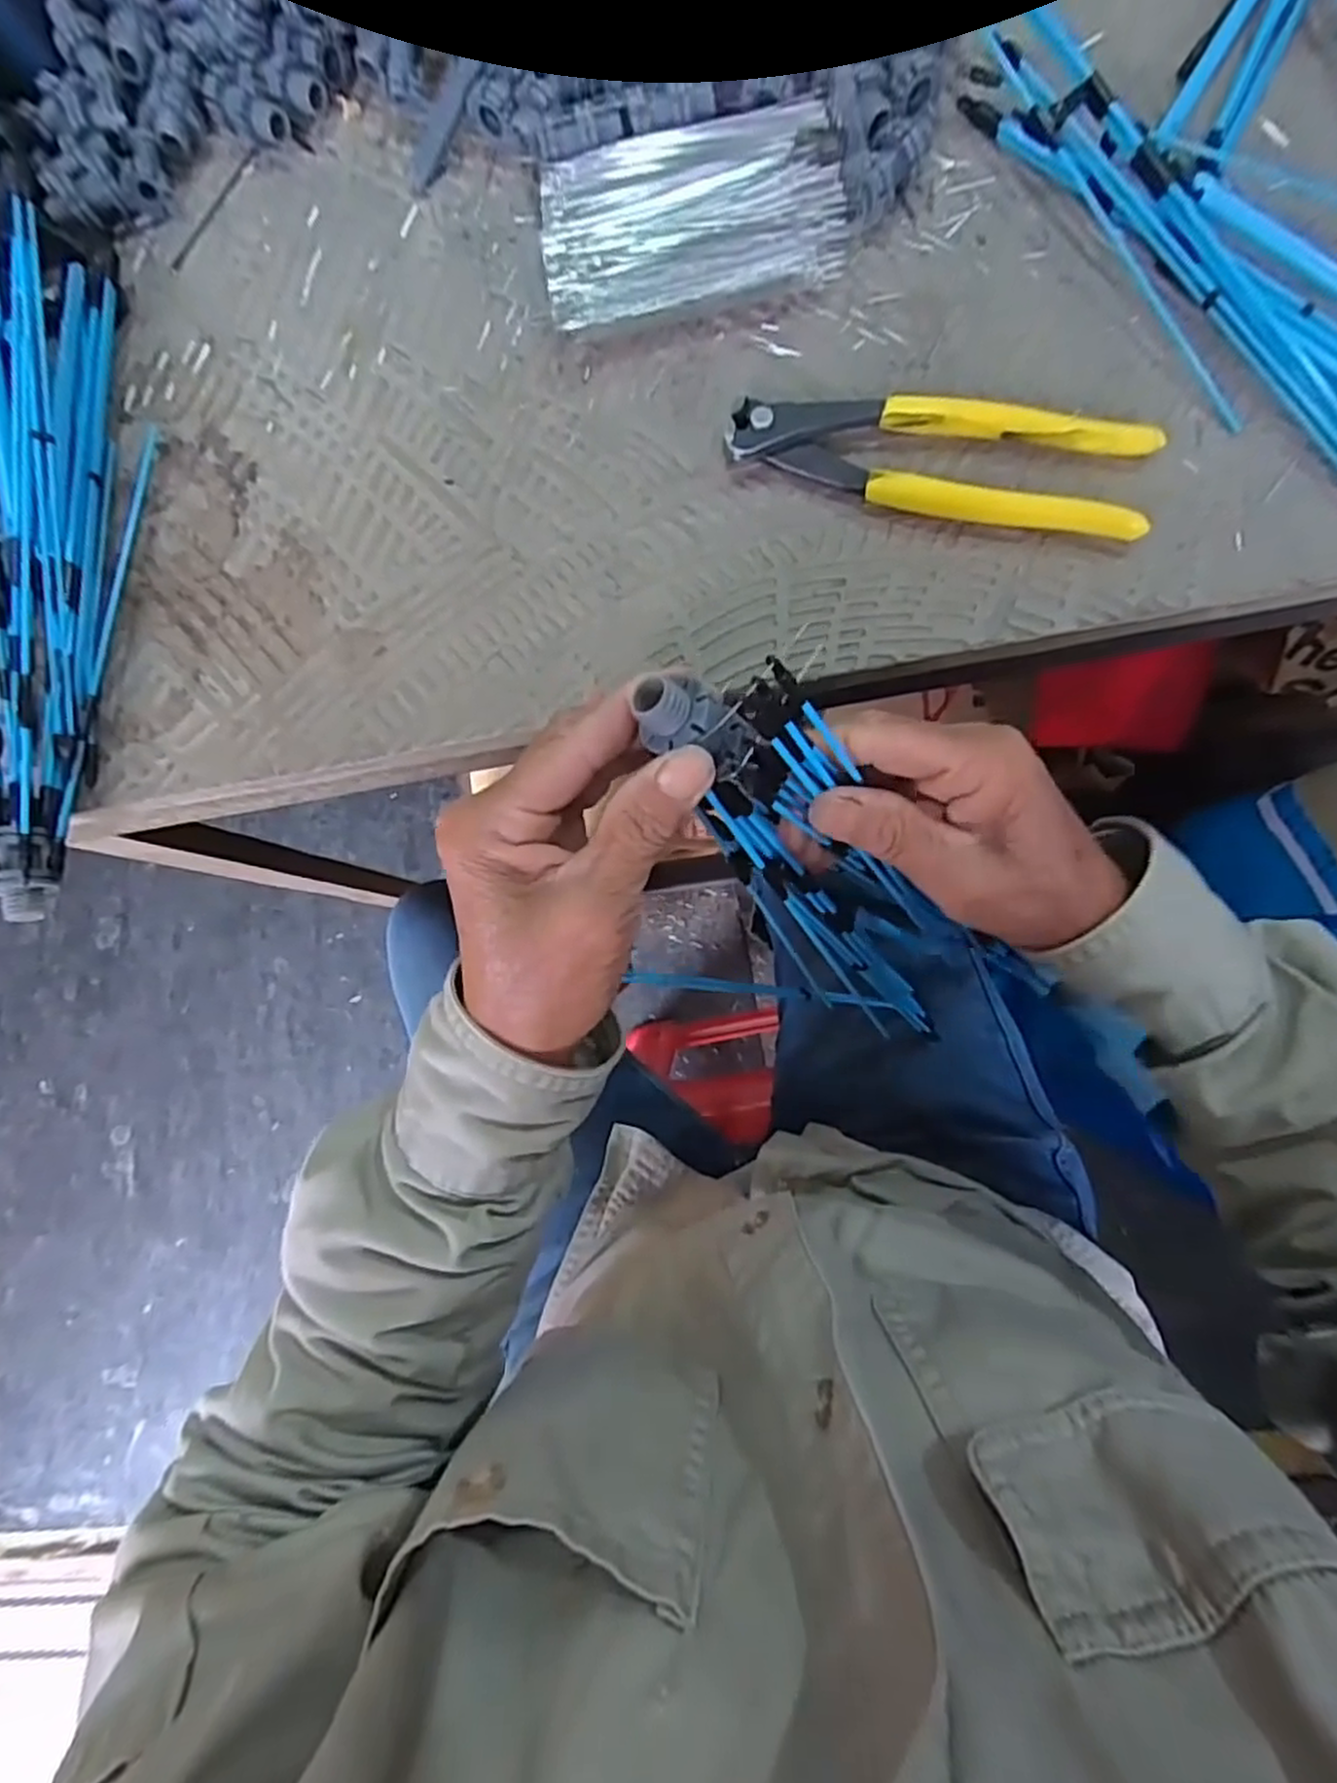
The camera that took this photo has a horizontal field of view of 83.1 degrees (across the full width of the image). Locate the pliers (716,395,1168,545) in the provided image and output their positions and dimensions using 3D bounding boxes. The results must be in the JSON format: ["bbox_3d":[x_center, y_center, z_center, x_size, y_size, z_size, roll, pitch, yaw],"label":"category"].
[{"bbox_3d":[0.106,-0.175,0.303,0.162,0.014,0.043,13,86,9],"label":"pliers"}]

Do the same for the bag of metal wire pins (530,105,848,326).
[{"bbox_3d":[0.010,-0.300,0.333,0.130,0.013,0.083,-8,83,7],"label":"bag of metal wire pins"}]

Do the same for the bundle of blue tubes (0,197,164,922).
[{"bbox_3d":[-0.298,-0.151,0.328,0.099,0.065,0.316,-1,84,8],"label":"bundle of blue tubes"}]

